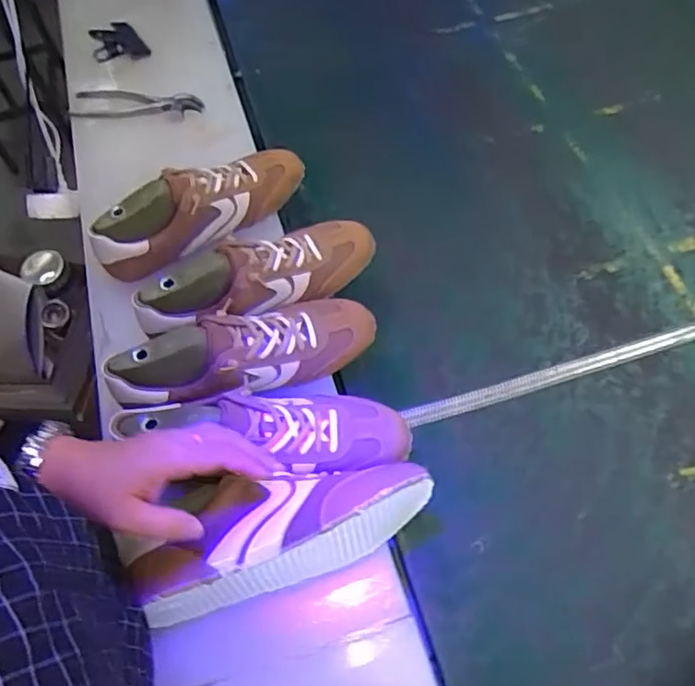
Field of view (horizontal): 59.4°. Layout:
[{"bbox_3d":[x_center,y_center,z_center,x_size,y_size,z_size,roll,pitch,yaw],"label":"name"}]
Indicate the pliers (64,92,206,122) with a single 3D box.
[{"bbox_3d":[-0.306,-0.353,0.892,0.194,0.021,0.058,4,59,5],"label":"pliers"}]

